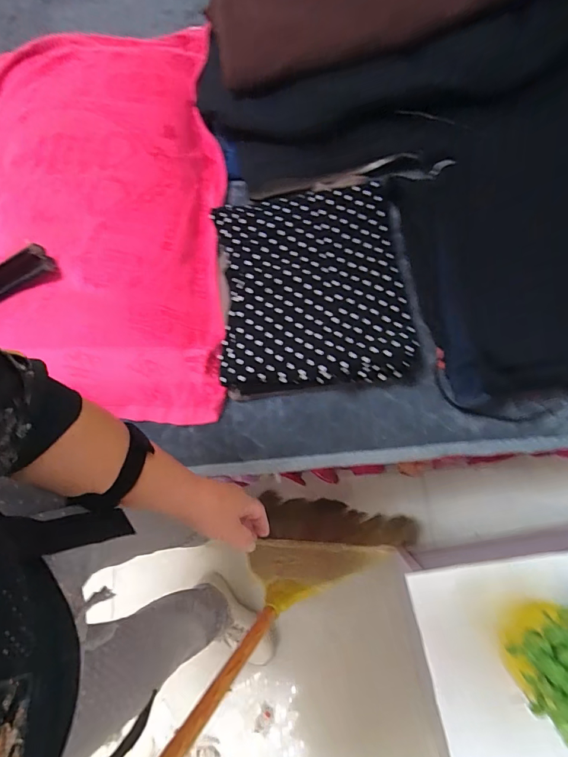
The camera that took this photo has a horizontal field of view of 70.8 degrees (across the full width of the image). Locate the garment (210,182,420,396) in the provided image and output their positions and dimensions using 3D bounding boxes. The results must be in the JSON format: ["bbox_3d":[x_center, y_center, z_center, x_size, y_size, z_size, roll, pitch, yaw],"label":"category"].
[{"bbox_3d":[0.037,-0.137,0.582,0.268,0.053,0.306,-6,74,7],"label":"garment"}]

